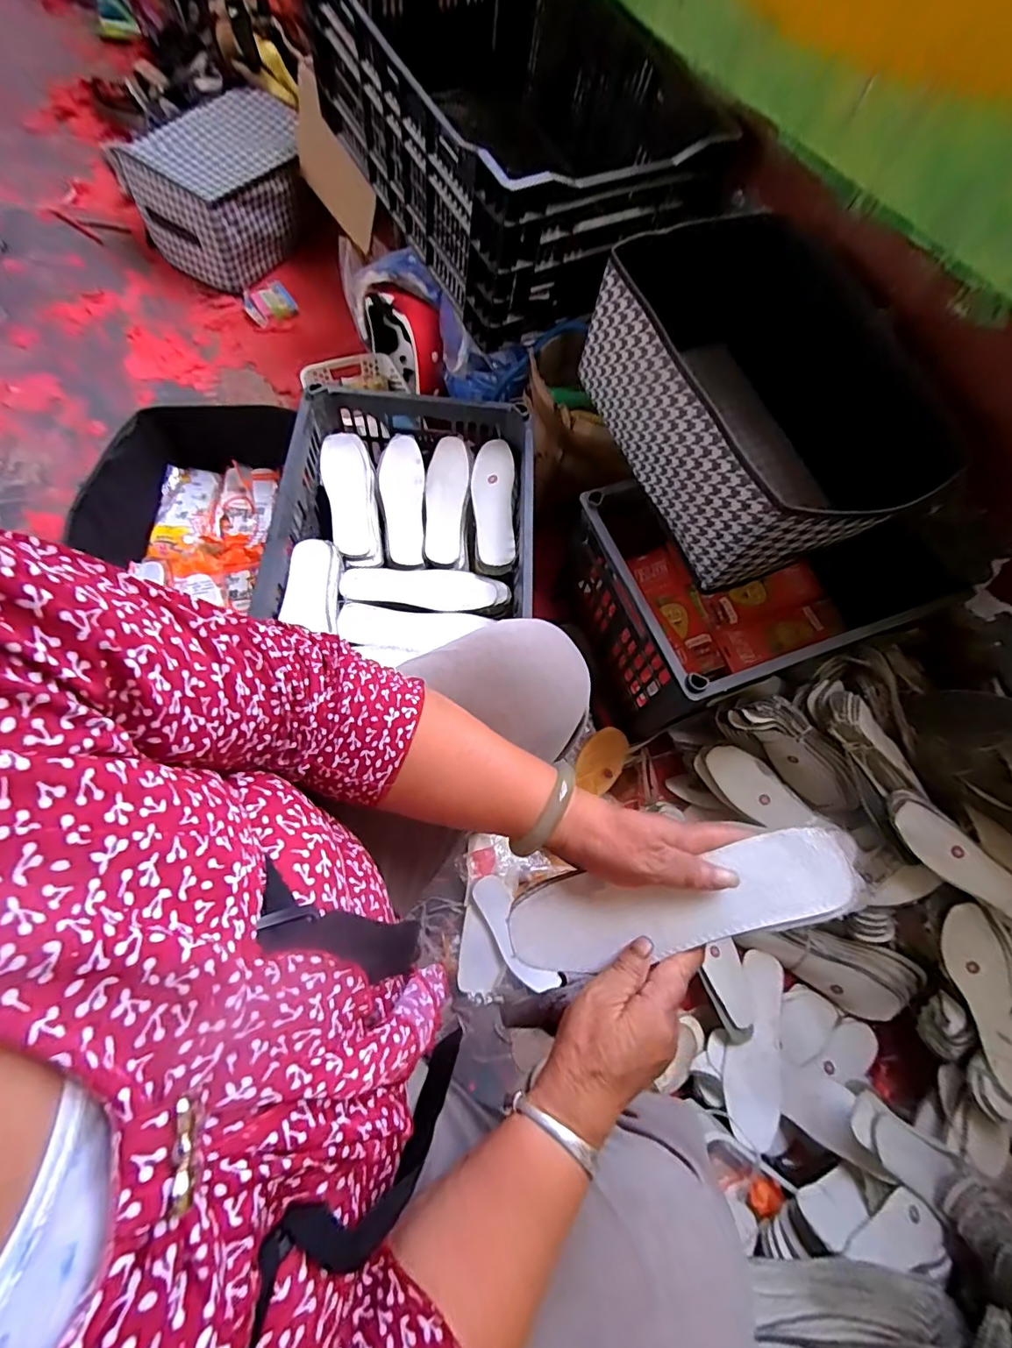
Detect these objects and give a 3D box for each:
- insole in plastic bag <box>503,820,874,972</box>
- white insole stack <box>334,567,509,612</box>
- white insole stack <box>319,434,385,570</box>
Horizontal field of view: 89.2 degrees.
[{"bbox_3d":[0.117,0.159,0.357,0.232,0.014,0.060,-18,69,12],"label":"insole in plastic bag"},{"bbox_3d":[-0.117,-0.127,0.744,0.234,0.026,0.067,3,69,0],"label":"white insole stack"},{"bbox_3d":[-0.235,-0.271,0.791,0.082,0.043,0.240,-16,70,-8],"label":"white insole stack"}]

